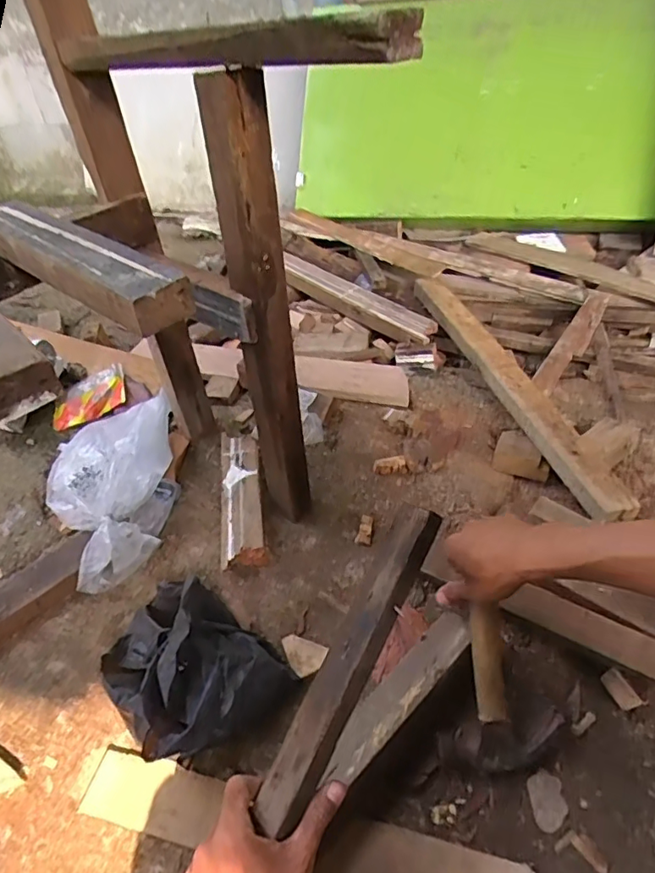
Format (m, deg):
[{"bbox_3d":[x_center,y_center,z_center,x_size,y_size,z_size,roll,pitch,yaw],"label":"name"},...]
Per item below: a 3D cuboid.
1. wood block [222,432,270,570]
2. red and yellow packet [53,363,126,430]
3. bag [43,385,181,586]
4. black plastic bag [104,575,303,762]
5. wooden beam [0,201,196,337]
[{"bbox_3d":[-0.130,0.094,0.844,0.068,0.045,0.260,-8,42,-4],"label":"wood block"},{"bbox_3d":[-0.485,-0.083,1.110,0.152,0.021,0.118,-26,56,-3],"label":"red and yellow packet"},{"bbox_3d":[-0.321,0.070,0.829,0.168,0.126,0.331,-13,43,-8],"label":"bag"},{"bbox_3d":[-0.153,0.250,0.610,0.161,0.124,0.188,-35,50,-28],"label":"black plastic bag"},{"bbox_3d":[-0.251,-0.177,0.536,0.326,0.037,0.064,29,52,32],"label":"wooden beam"}]

